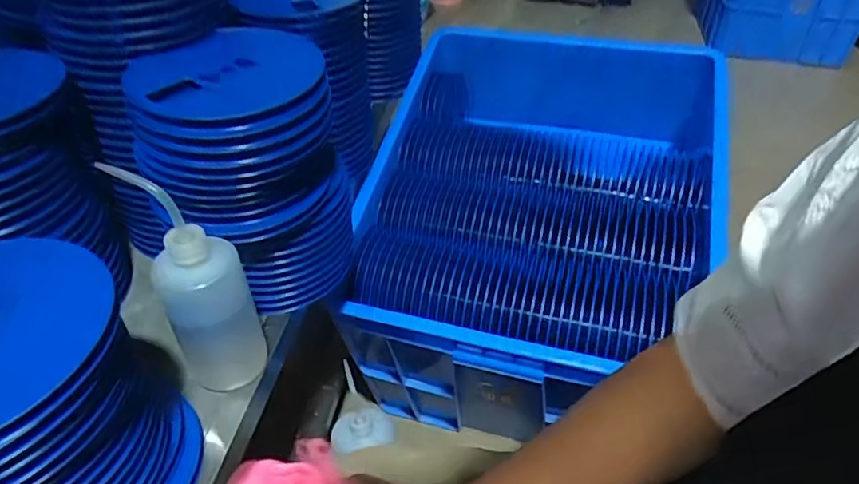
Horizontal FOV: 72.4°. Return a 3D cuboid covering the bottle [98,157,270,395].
[{"bbox_3d":[-0.195,0.036,0.506,0.073,0.201,0.072,-23,45,-23],"label":"bottle"}]

